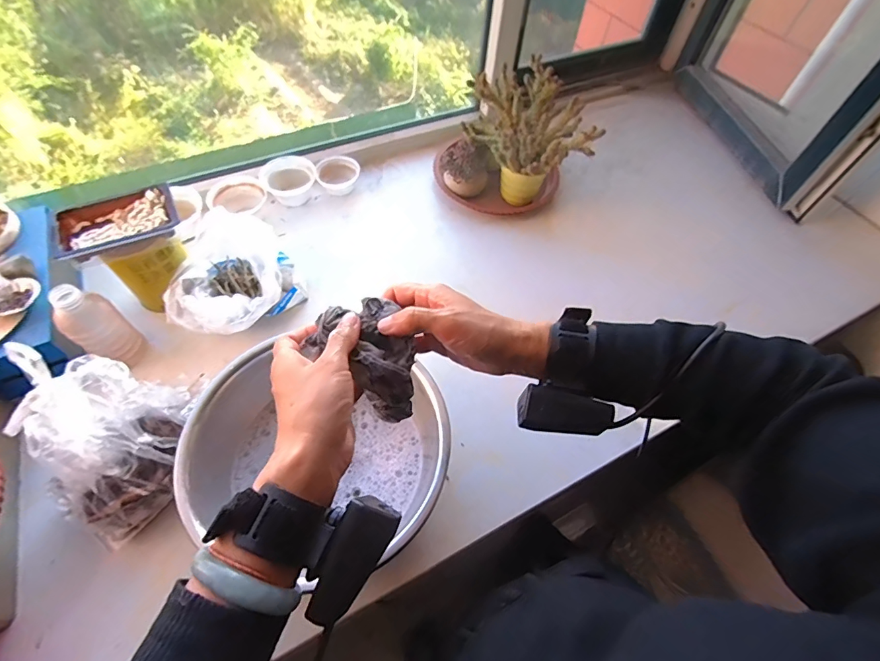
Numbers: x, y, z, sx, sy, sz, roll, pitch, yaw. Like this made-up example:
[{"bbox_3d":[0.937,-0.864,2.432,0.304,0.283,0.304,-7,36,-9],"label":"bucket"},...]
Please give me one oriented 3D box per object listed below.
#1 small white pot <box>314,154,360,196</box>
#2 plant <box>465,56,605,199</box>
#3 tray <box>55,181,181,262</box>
[{"bbox_3d":[-0.201,-0.305,0.854,0.081,0.043,0.070,-3,57,-4],"label":"small white pot"},{"bbox_3d":[0.155,-0.355,0.803,0.201,0.188,0.204,-2,57,-4],"label":"plant"},{"bbox_3d":[-0.431,-0.147,0.578,0.143,0.024,0.099,-25,62,-18],"label":"tray"}]

